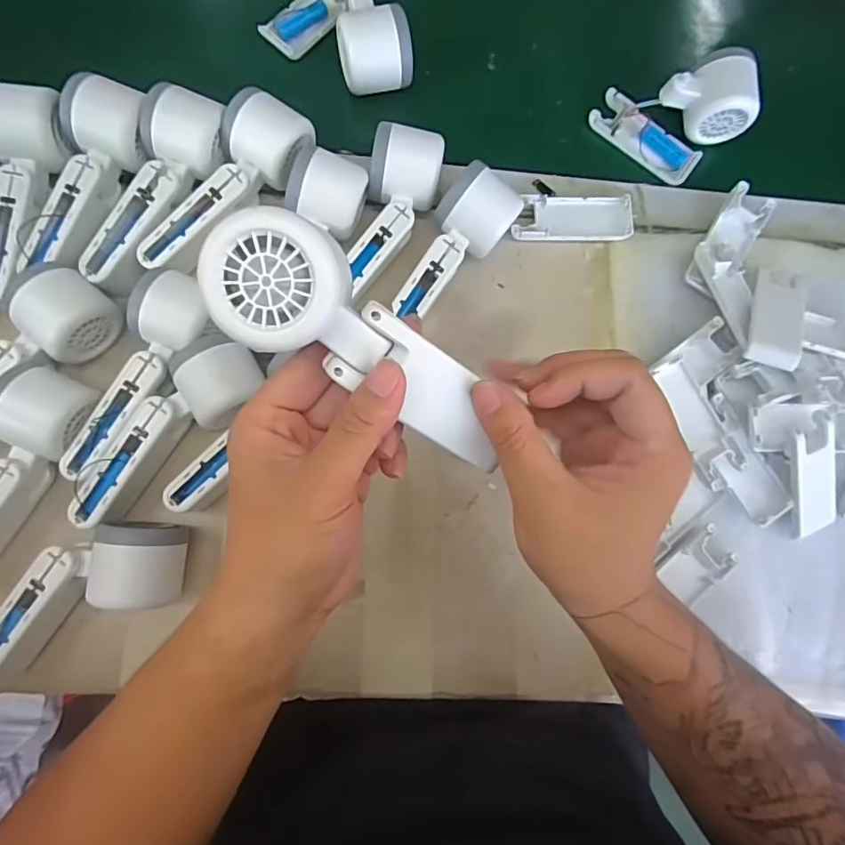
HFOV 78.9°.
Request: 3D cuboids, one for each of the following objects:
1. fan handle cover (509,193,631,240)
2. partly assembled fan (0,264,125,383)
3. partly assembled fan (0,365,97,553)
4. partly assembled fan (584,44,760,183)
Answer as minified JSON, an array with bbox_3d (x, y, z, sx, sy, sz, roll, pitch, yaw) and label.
[{"bbox_3d":[0.131,-0.179,0.451,0.101,0.018,0.041,1,82,-5],"label":"fan handle cover"},{"bbox_3d":[-0.300,-0.038,0.379,0.064,0.051,0.168,35,81,1],"label":"partly assembled fan"},{"bbox_3d":[-0.291,0.044,0.364,0.055,0.053,0.166,24,81,-1],"label":"partly assembled fan"},{"bbox_3d":[0.228,-0.281,0.452,0.100,0.054,0.107,-43,87,-9],"label":"partly assembled fan"}]

